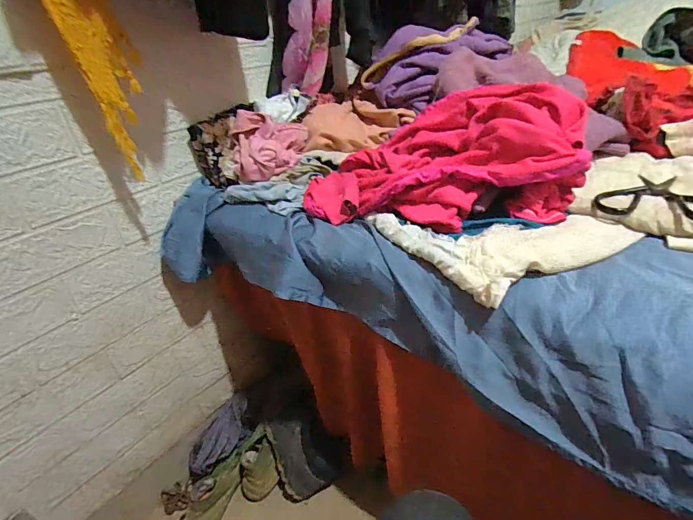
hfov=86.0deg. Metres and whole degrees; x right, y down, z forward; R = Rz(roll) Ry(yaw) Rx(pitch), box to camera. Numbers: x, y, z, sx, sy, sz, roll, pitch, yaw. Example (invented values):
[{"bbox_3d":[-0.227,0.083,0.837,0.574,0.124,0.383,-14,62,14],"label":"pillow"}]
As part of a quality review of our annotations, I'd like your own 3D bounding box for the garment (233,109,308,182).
[{"bbox_3d":[-0.135,-0.214,0.667,0.133,0.082,0.145,-10,33,-4],"label":"garment"}]

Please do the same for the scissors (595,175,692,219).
[{"bbox_3d":[0.388,-0.085,0.479,0.122,0.015,0.140,7,36,21],"label":"scissors"}]

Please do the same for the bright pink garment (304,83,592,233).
[{"bbox_3d":[0.129,-0.142,0.518,0.350,0.125,0.219,14,39,30],"label":"bright pink garment"}]

